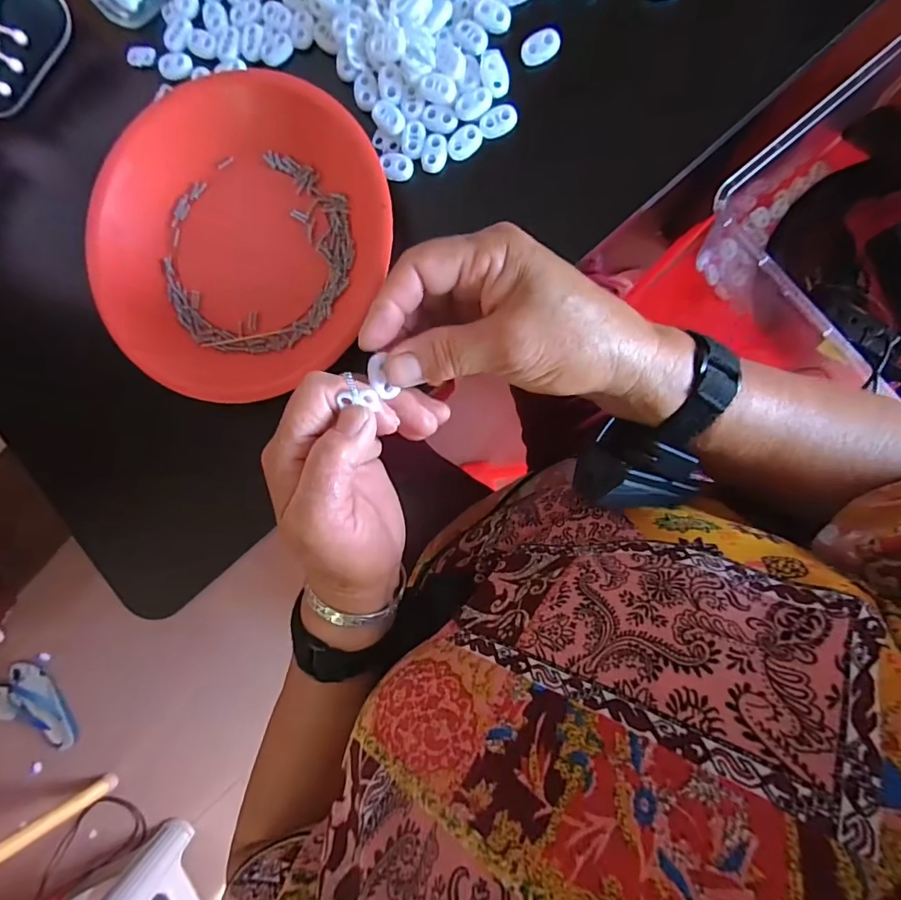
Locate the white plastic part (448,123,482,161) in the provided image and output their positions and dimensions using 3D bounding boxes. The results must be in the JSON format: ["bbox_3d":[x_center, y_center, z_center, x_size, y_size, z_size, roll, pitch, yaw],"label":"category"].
[{"bbox_3d":[0.009,-0.188,0.301,0.022,0.006,0.014,-30,87,5],"label":"white plastic part"}]

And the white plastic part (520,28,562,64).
[{"bbox_3d":[0.054,-0.239,0.292,0.022,0.008,0.013,-15,88,6],"label":"white plastic part"}]

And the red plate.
[{"bbox_3d":[-0.138,-0.133,0.311,0.198,0.034,0.187,0,90,6],"label":"red plate"}]

